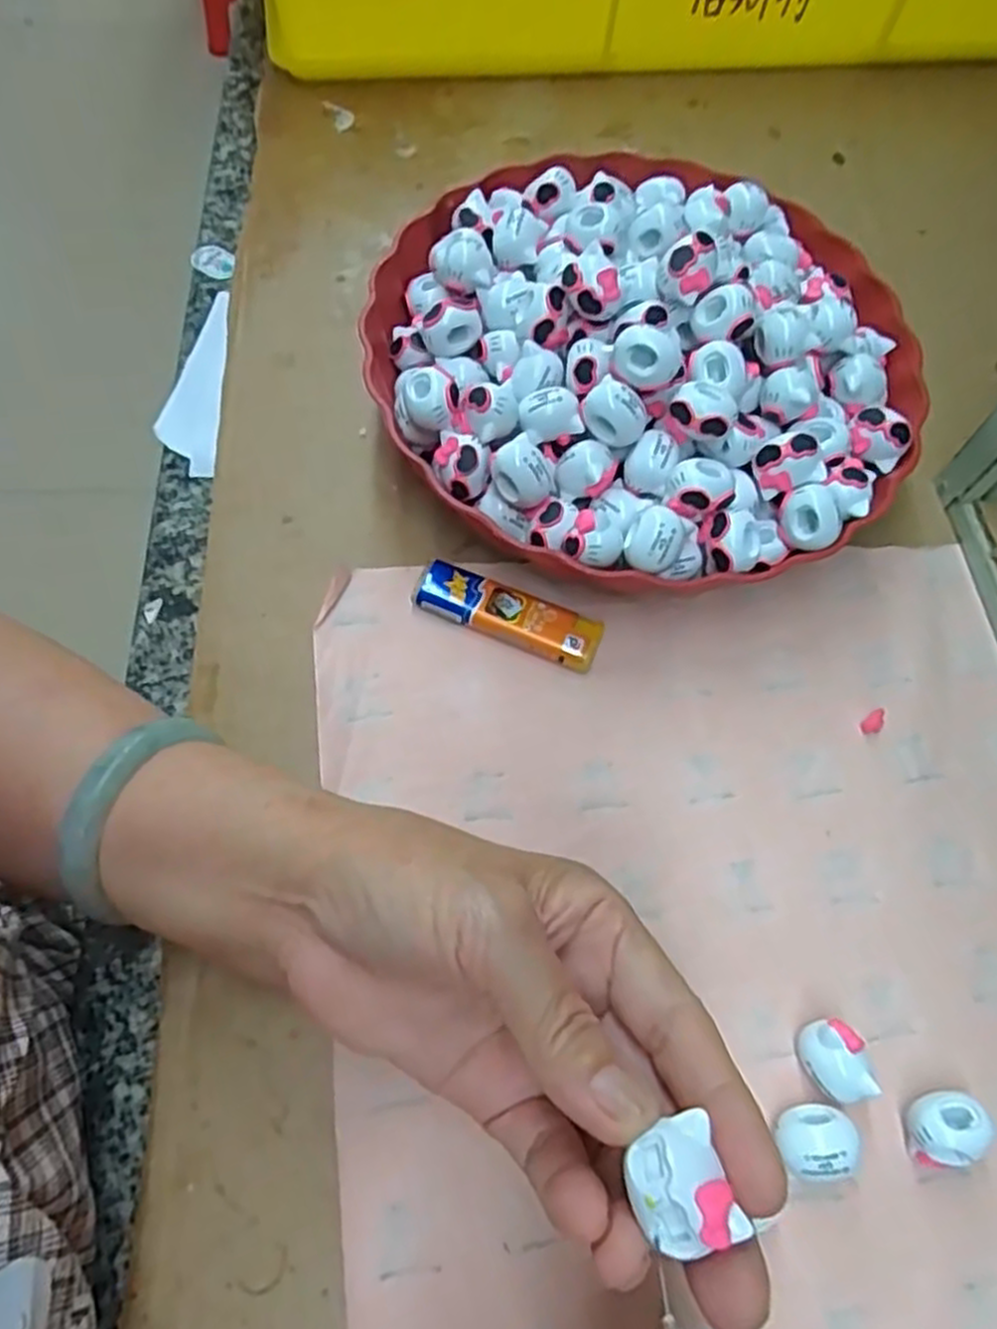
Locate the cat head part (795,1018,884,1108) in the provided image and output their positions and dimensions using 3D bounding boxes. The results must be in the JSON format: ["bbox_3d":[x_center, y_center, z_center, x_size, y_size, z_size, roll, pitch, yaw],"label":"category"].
[{"bbox_3d":[0.112,0.134,0.267,0.018,0.021,0.025,-24,69,-13],"label":"cat head part"}]

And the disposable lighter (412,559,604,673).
[{"bbox_3d":[0.004,-0.021,0.333,0.080,0.012,0.024,22,66,7],"label":"disposable lighter"}]

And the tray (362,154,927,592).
[{"bbox_3d":[0.066,-0.140,0.354,0.242,0.080,0.238,-37,73,-18],"label":"tray"}]

